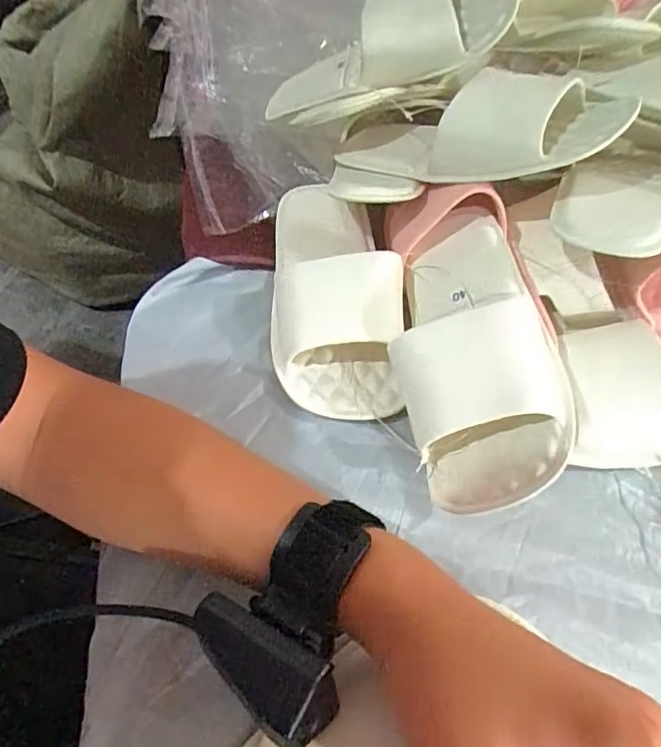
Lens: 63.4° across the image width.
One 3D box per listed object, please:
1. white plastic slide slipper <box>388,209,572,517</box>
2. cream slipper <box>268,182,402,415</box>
[{"bbox_3d":[0.092,-0.013,0.361,0.098,0.072,0.211,-25,52,27],"label":"white plastic slide slipper"},{"bbox_3d":[0.000,-0.074,0.418,0.101,0.058,0.228,1,54,-3],"label":"cream slipper"}]

